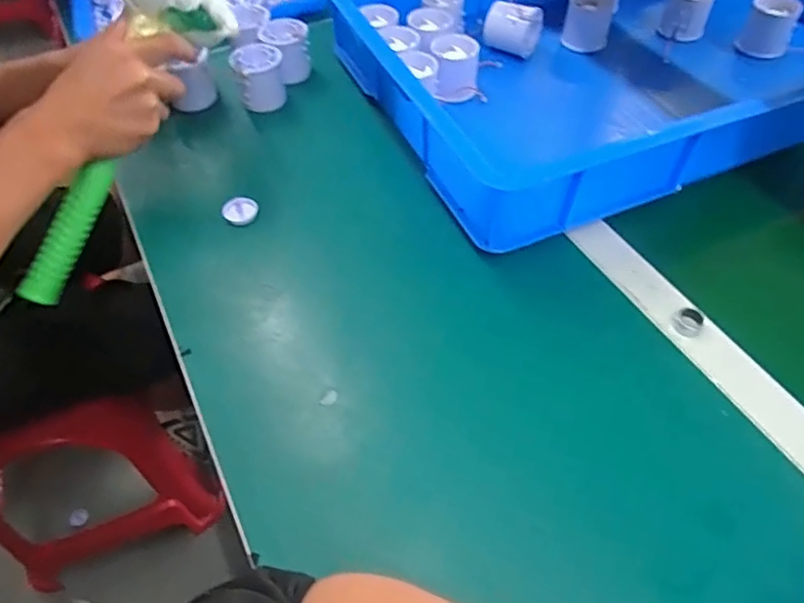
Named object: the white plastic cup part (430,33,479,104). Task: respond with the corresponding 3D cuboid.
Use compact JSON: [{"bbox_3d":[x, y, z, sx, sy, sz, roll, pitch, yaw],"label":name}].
[{"bbox_3d":[0.058,-0.251,0.643,0.052,0.052,0.064,1,53,2],"label":"white plastic cup part"}]

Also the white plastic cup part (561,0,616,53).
[{"bbox_3d":[0.223,-0.334,0.714,0.053,0.056,0.055,13,54,10],"label":"white plastic cup part"}]

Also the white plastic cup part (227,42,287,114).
[{"bbox_3d":[-0.156,-0.245,0.652,0.051,0.060,0.051,-19,55,-13],"label":"white plastic cup part"}]

